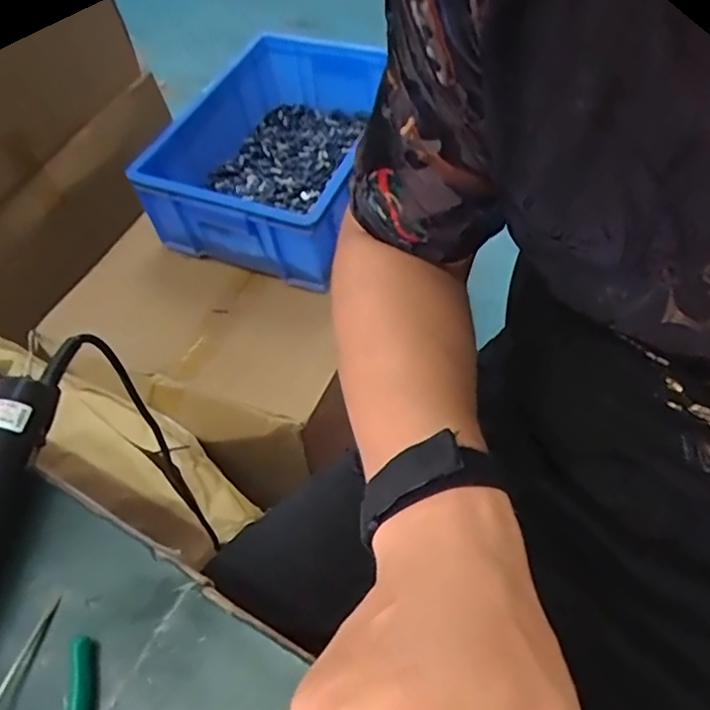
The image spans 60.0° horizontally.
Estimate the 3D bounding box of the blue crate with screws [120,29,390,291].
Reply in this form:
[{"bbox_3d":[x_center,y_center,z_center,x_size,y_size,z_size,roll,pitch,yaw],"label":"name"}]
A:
[{"bbox_3d":[-0.107,-0.328,1.010,0.307,0.159,0.431,15,56,17],"label":"blue crate with screws"}]

